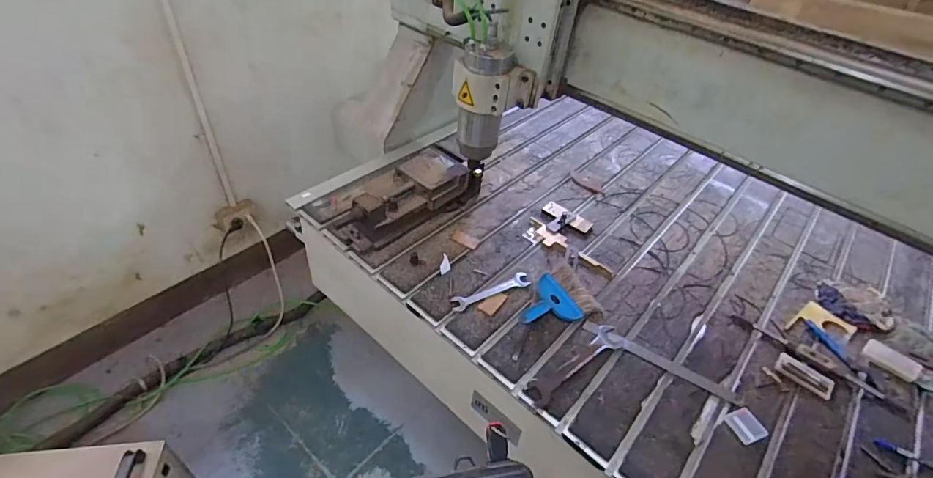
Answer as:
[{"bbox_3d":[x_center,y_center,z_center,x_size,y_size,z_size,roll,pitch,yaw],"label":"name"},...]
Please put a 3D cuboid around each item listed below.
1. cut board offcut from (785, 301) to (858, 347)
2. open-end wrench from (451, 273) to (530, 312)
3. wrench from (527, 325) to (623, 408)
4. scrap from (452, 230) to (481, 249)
[{"bbox_3d":[0.792,0.194,1.018,0.134,0.006,0.104,-24,50,-29],"label":"cut board offcut"},{"bbox_3d":[0.054,0.114,1.011,0.187,0.012,0.034,-16,47,-23],"label":"open-end wrench"},{"bbox_3d":[0.215,0.238,0.891,0.242,0.016,0.051,-24,51,-30],"label":"wrench"},{"bbox_3d":[-0.001,0.001,1.122,0.069,0.004,0.040,25,45,19],"label":"scrap"}]

